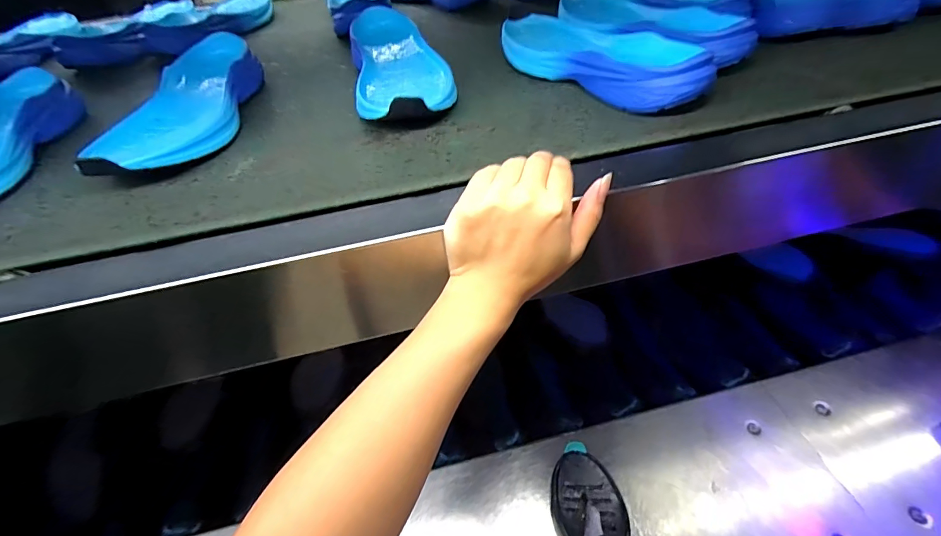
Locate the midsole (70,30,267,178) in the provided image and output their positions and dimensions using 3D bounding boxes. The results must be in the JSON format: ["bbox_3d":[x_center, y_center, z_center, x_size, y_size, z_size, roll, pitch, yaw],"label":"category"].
[{"bbox_3d":[-0.277,-0.160,0.419,0.095,0.044,0.257,-7,45,-1],"label":"midsole"}]

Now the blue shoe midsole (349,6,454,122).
[{"bbox_3d":[-0.076,-0.218,0.456,0.094,0.039,0.263,-9,50,-7],"label":"blue shoe midsole"}]

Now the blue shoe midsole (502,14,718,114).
[{"bbox_3d":[0.121,-0.223,0.438,0.103,0.042,0.265,-32,50,-24],"label":"blue shoe midsole"}]

